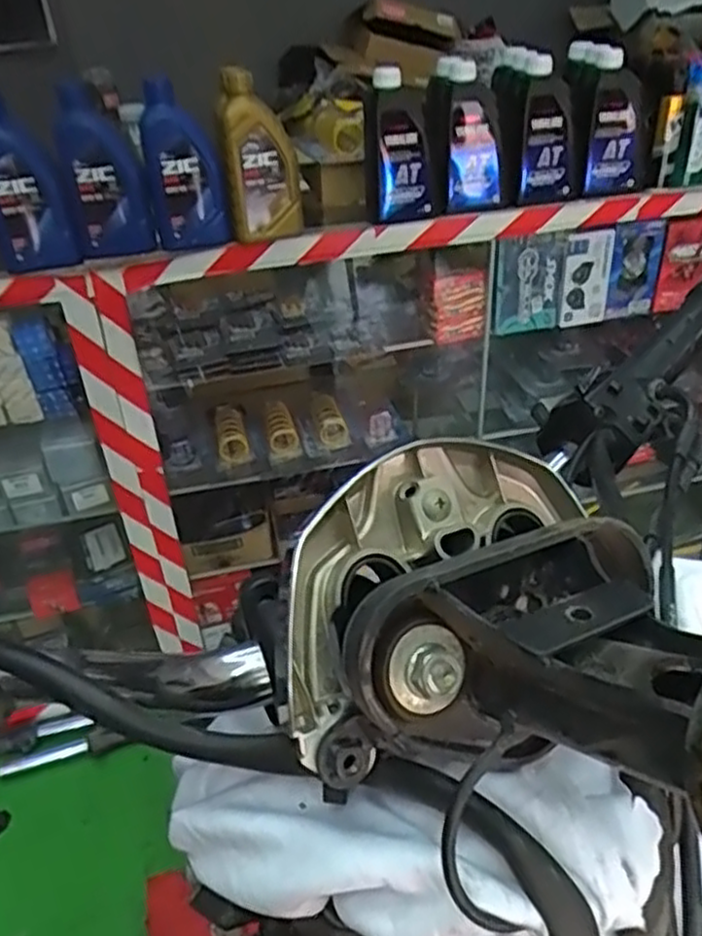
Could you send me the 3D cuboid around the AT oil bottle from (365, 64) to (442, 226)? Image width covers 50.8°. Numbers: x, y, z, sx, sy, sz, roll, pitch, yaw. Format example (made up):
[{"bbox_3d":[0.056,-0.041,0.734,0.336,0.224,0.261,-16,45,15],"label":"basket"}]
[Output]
[{"bbox_3d":[0.082,-0.506,1.179,0.123,0.217,0.051,0,35,4],"label":"AT oil bottle"}]

